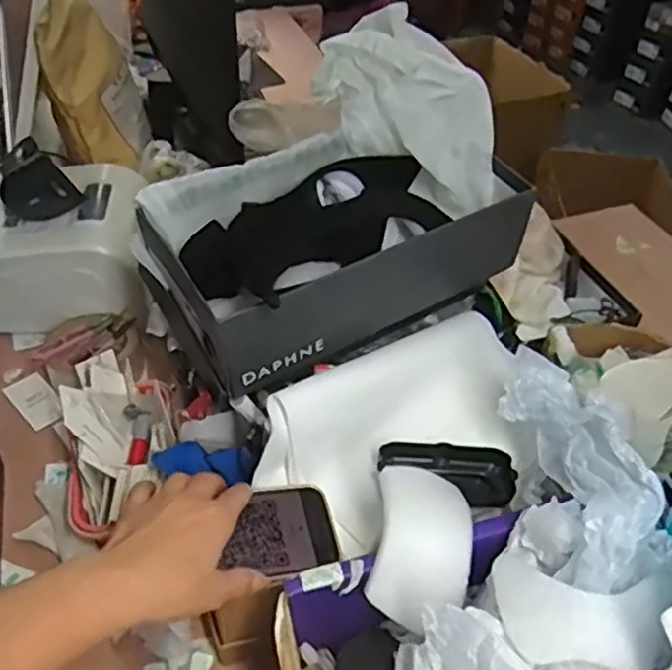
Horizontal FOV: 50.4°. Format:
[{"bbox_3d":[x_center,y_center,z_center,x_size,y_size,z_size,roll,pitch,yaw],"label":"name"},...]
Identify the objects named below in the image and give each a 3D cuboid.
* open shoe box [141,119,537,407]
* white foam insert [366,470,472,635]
[{"bbox_3d":[-0.006,-0.075,0.639,0.289,0.127,0.180,-23,49,-25],"label":"open shoe box"},{"bbox_3d":[0.060,0.145,0.490,0.067,0.015,0.103,12,70,-8],"label":"white foam insert"}]

